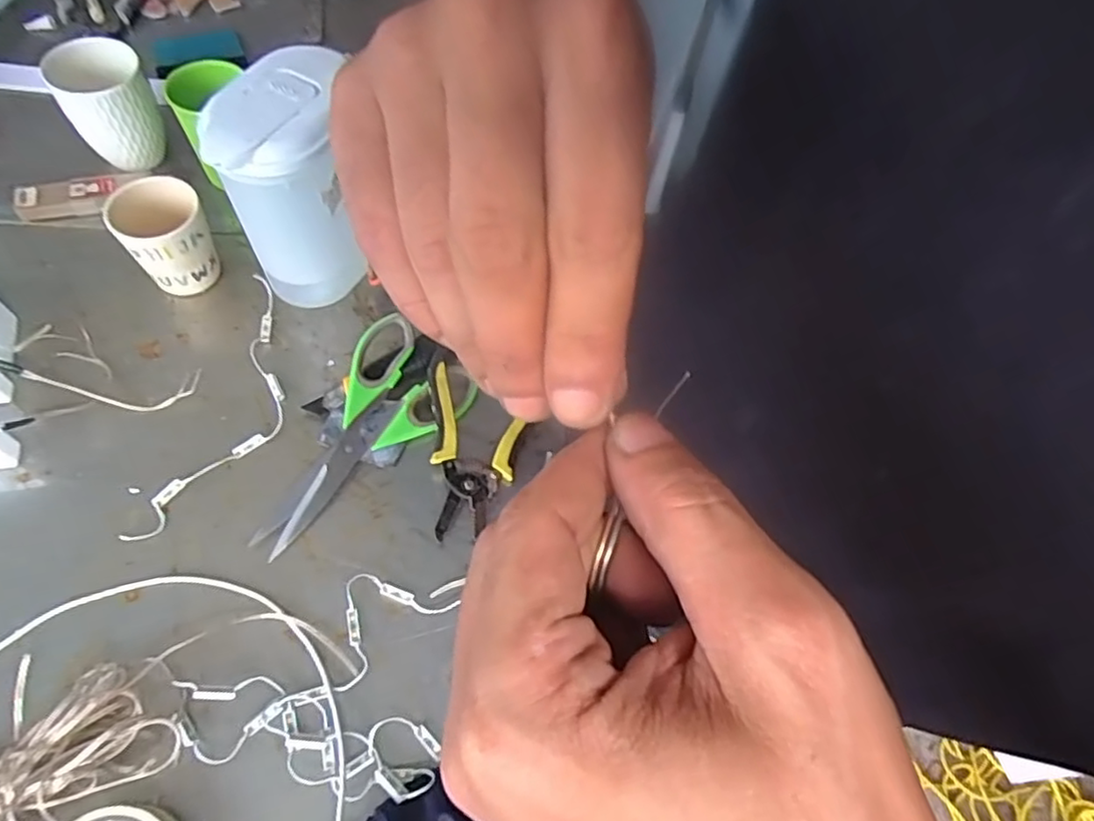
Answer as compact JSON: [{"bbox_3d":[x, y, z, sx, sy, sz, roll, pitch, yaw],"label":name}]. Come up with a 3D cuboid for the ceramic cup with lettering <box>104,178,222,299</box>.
[{"bbox_3d":[-0.338,-0.152,0.590,0.068,0.087,0.064,-22,67,-19],"label":"ceramic cup with lettering"}]

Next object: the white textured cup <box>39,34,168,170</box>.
[{"bbox_3d":[-0.429,-0.295,0.653,0.080,0.106,0.076,-23,66,-18],"label":"white textured cup"}]

